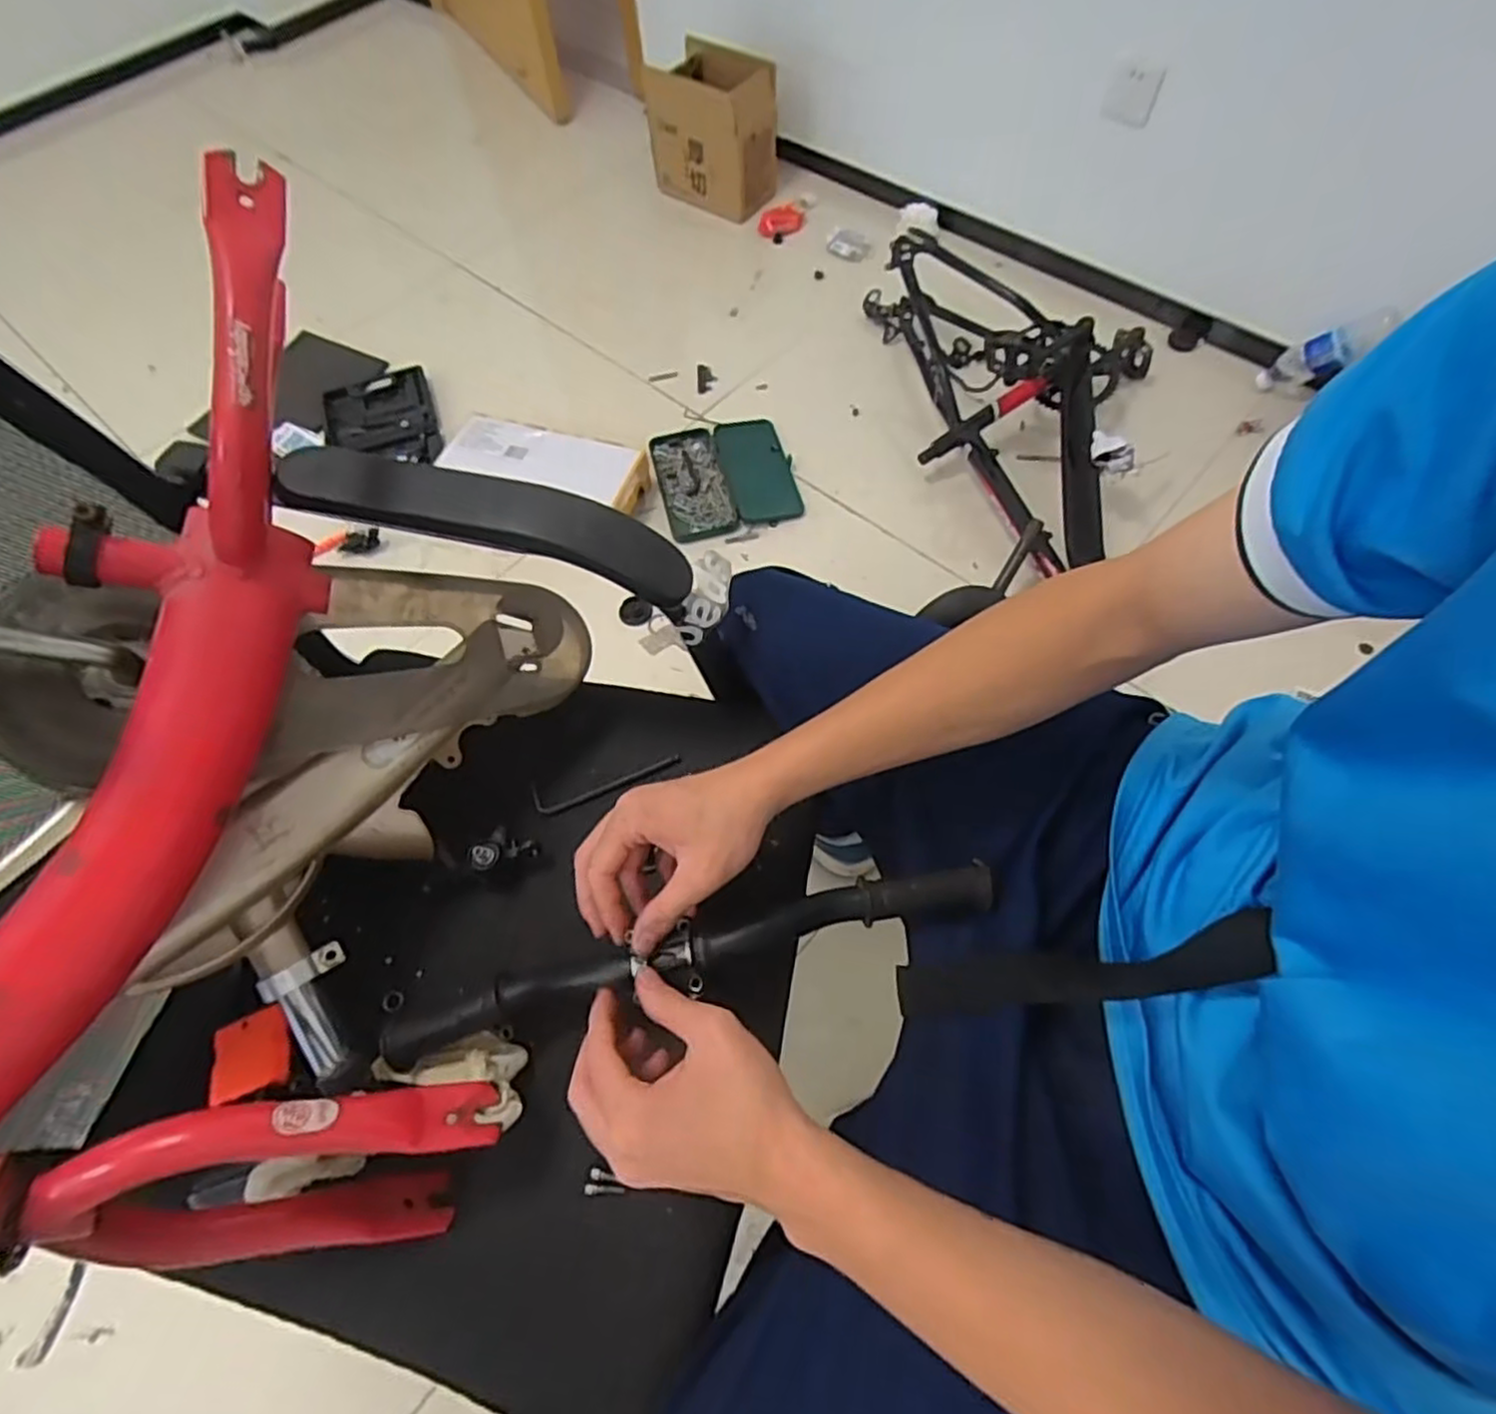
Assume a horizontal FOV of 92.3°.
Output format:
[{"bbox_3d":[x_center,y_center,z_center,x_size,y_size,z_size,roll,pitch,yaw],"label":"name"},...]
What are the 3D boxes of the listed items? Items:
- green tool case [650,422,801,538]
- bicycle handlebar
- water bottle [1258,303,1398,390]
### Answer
[{"bbox_3d":[-0.041,-0.424,1.320,0.242,0.026,0.248,-14,63,-5],"label":"green tool case"},{"bbox_3d":[-0.038,0.155,0.454,0.403,0.053,0.031,-14,65,-2],"label":"bicycle handlebar"},{"bbox_3d":[1.059,-0.662,1.334,0.198,0.066,0.077,-27,57,36],"label":"water bottle"}]

